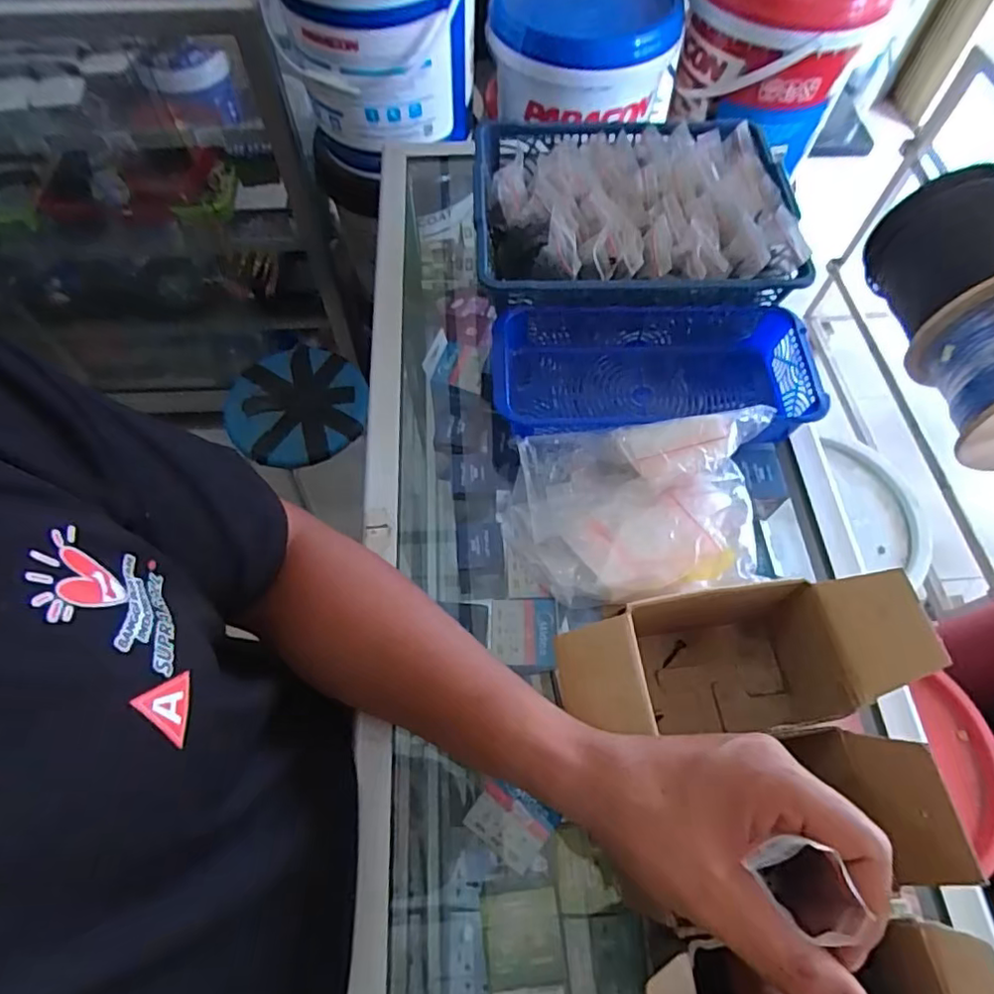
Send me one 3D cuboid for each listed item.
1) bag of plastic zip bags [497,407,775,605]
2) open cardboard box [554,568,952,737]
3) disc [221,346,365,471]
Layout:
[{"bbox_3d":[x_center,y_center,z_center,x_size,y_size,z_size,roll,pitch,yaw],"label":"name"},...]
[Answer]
[{"bbox_3d":[0.109,0.008,0.443,0.203,0.056,0.134,-3,62,-2],"label":"bag of plastic zip bags"},{"bbox_3d":[0.139,0.100,0.374,0.200,0.101,0.071,-3,62,-2],"label":"open cardboard box"},{"bbox_3d":[-0.434,-0.201,1.287,0.294,0.032,0.282,-14,63,-8],"label":"disc"}]

